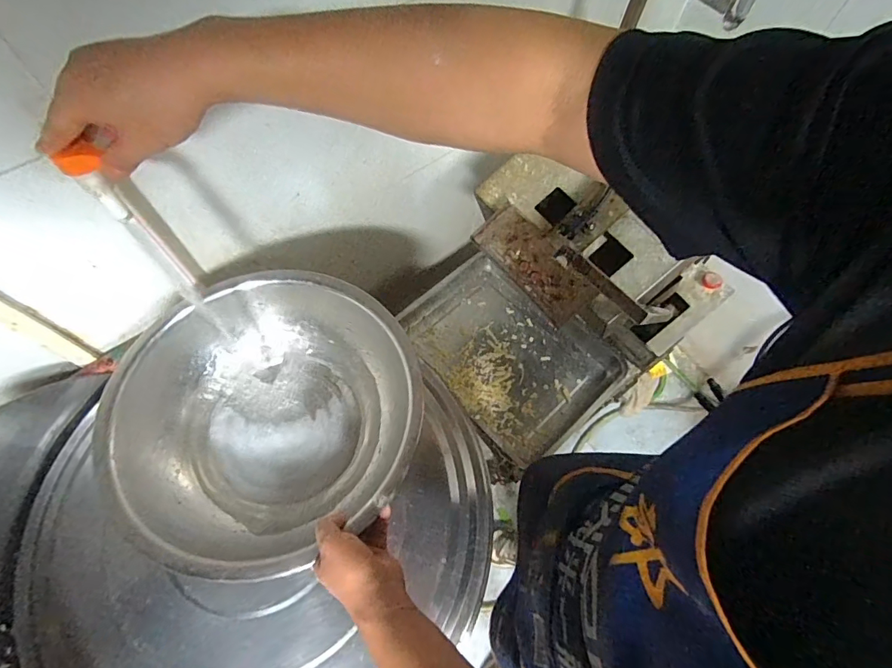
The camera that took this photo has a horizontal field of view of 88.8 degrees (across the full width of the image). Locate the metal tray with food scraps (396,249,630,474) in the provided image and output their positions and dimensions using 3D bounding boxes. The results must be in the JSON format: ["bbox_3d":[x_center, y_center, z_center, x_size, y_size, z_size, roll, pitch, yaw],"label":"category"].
[{"bbox_3d":[0.142,0.029,1.046,0.356,0.041,0.444,-37,72,-18],"label":"metal tray with food scraps"}]

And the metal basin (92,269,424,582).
[{"bbox_3d":[-0.227,0.108,0.609,0.361,0.121,0.366,1,65,-2],"label":"metal basin"}]

